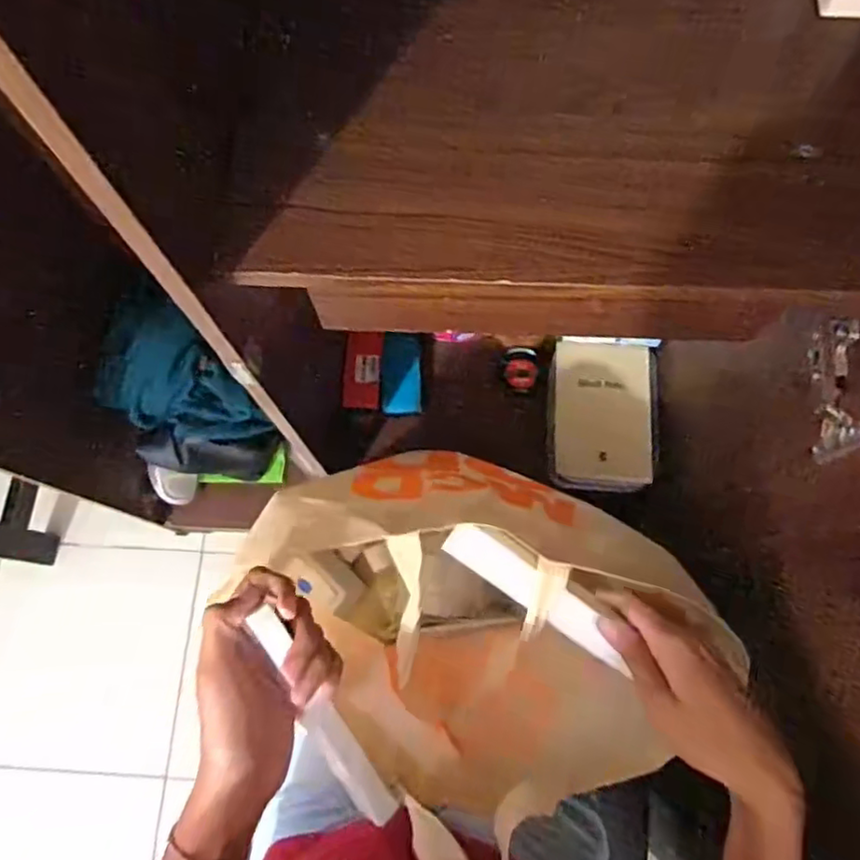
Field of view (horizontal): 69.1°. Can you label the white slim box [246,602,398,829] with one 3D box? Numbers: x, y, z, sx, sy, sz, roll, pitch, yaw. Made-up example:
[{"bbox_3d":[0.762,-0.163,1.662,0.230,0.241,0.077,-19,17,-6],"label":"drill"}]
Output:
[{"bbox_3d":[-0.066,0.180,0.387,0.022,0.019,0.156,-30,100,-8],"label":"white slim box"}]

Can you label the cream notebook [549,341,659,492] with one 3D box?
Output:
[{"bbox_3d":[0.198,-0.018,0.702,0.118,0.028,0.165,4,73,3],"label":"cream notebook"}]

